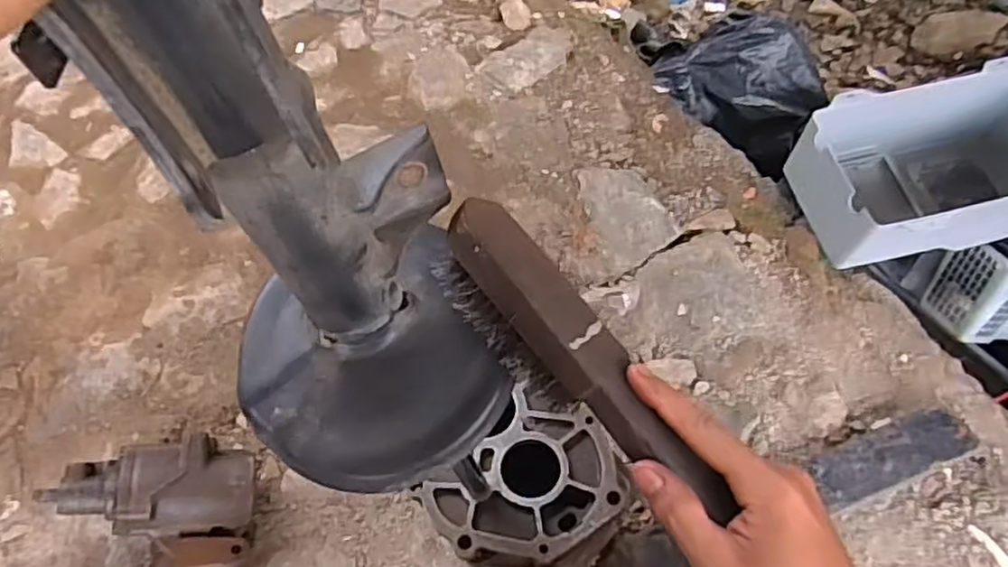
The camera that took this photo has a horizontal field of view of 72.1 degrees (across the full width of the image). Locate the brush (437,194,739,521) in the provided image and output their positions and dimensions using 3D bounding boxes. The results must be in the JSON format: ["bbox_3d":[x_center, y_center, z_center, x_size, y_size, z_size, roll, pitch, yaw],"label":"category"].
[{"bbox_3d":[0.038,0.041,0.361,0.044,0.043,0.192,-40,80,-20],"label":"brush"}]

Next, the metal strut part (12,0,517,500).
[{"bbox_3d":[-0.082,-0.019,0.294,0.138,0.283,0.117,-29,57,-12],"label":"metal strut part"}]

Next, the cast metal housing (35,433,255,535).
[{"bbox_3d":[-0.438,0.261,0.876,0.229,0.089,0.107,4,55,-15],"label":"cast metal housing"}]

